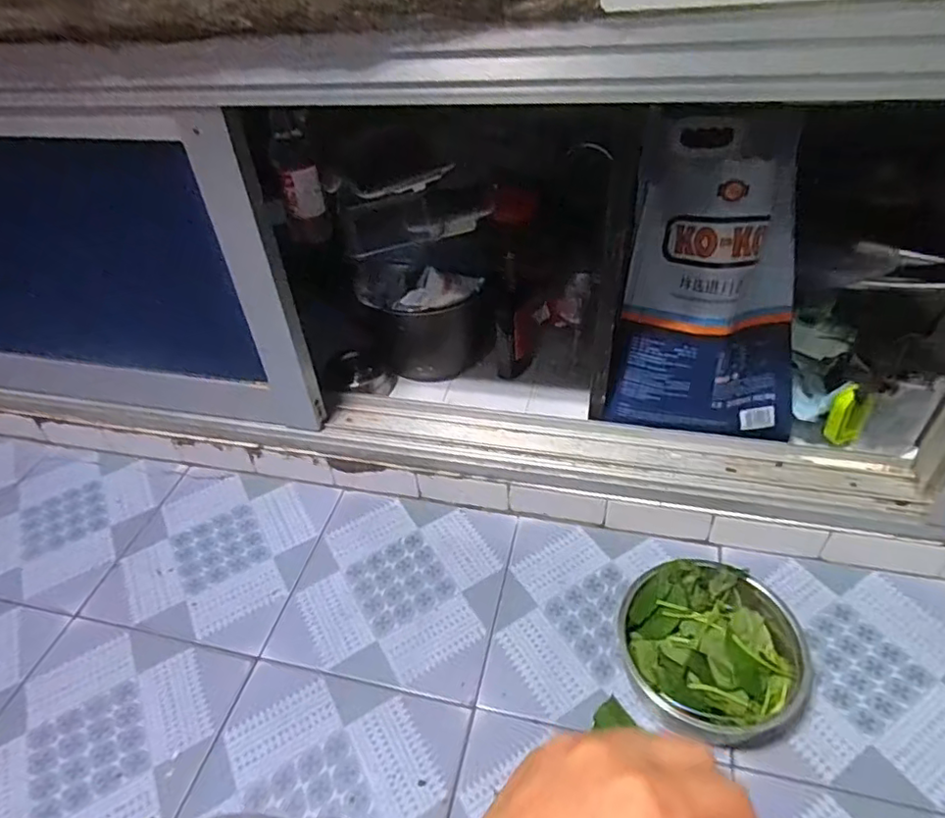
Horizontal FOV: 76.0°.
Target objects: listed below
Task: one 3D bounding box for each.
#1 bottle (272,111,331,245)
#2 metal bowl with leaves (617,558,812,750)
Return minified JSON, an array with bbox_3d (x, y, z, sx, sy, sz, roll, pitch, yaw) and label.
[{"bbox_3d":[-0.242,-0.314,0.848,0.058,0.183,0.051,-15,43,-10],"label":"bottle"},{"bbox_3d":[0.289,0.292,0.738,0.207,0.072,0.194,-3,44,3],"label":"metal bowl with leaves"}]

